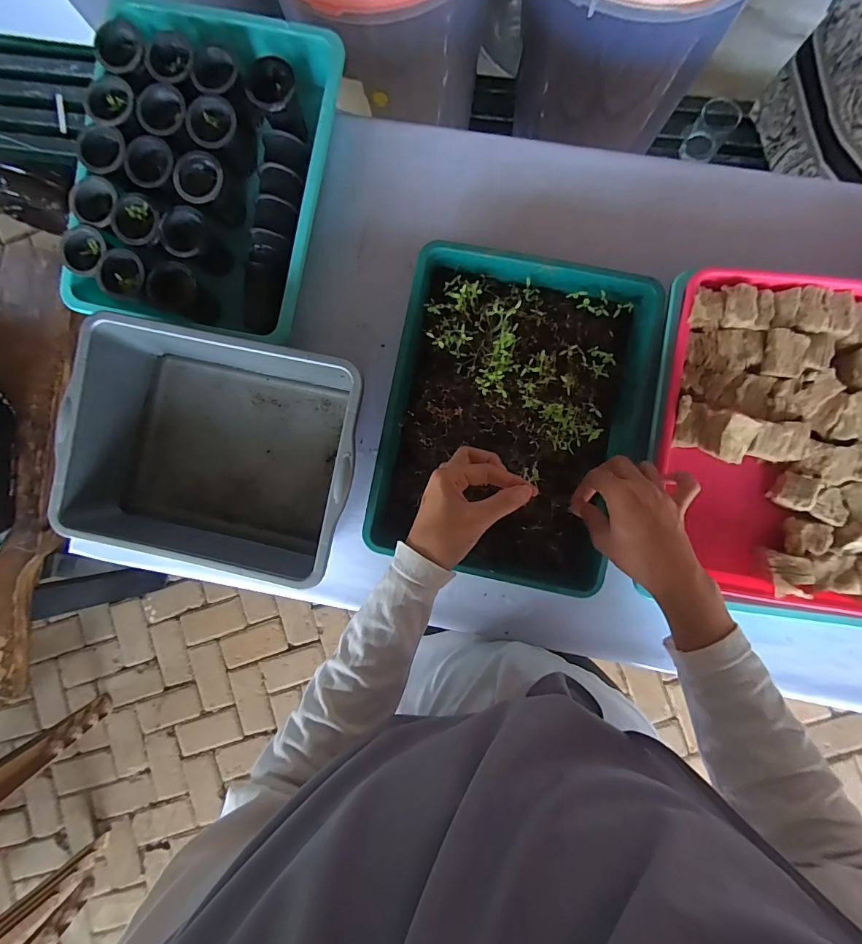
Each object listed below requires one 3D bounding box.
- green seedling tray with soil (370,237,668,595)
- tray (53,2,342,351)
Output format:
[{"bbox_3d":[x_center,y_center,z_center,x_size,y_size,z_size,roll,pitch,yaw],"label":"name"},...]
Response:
[{"bbox_3d":[0.087,-0.055,0.464,0.263,0.061,0.335,11,87,4],"label":"green seedling tray with soil"},{"bbox_3d":[-0.253,-0.331,0.476,0.259,0.091,0.350,13,87,4],"label":"tray"}]

